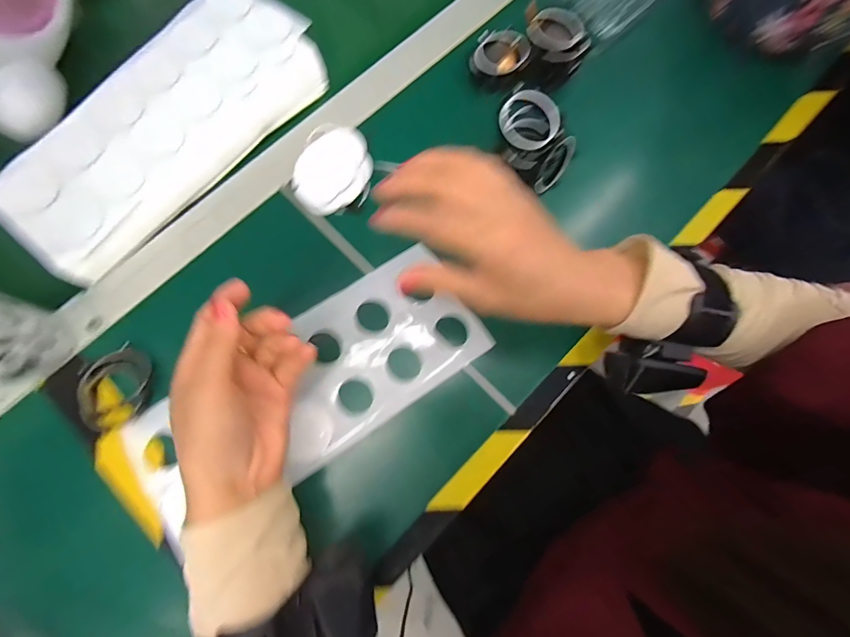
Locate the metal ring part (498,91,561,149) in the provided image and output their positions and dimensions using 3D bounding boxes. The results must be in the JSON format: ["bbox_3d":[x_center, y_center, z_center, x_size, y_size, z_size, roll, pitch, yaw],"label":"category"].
[{"bbox_3d":[0.082,-0.157,0.289,0.047,0.010,0.038,17,106,-4],"label":"metal ring part"}]

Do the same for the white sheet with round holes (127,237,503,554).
[{"bbox_3d":[-0.088,0.053,0.286,0.274,0.007,0.108,-33,79,-7],"label":"white sheet with round holes"}]

